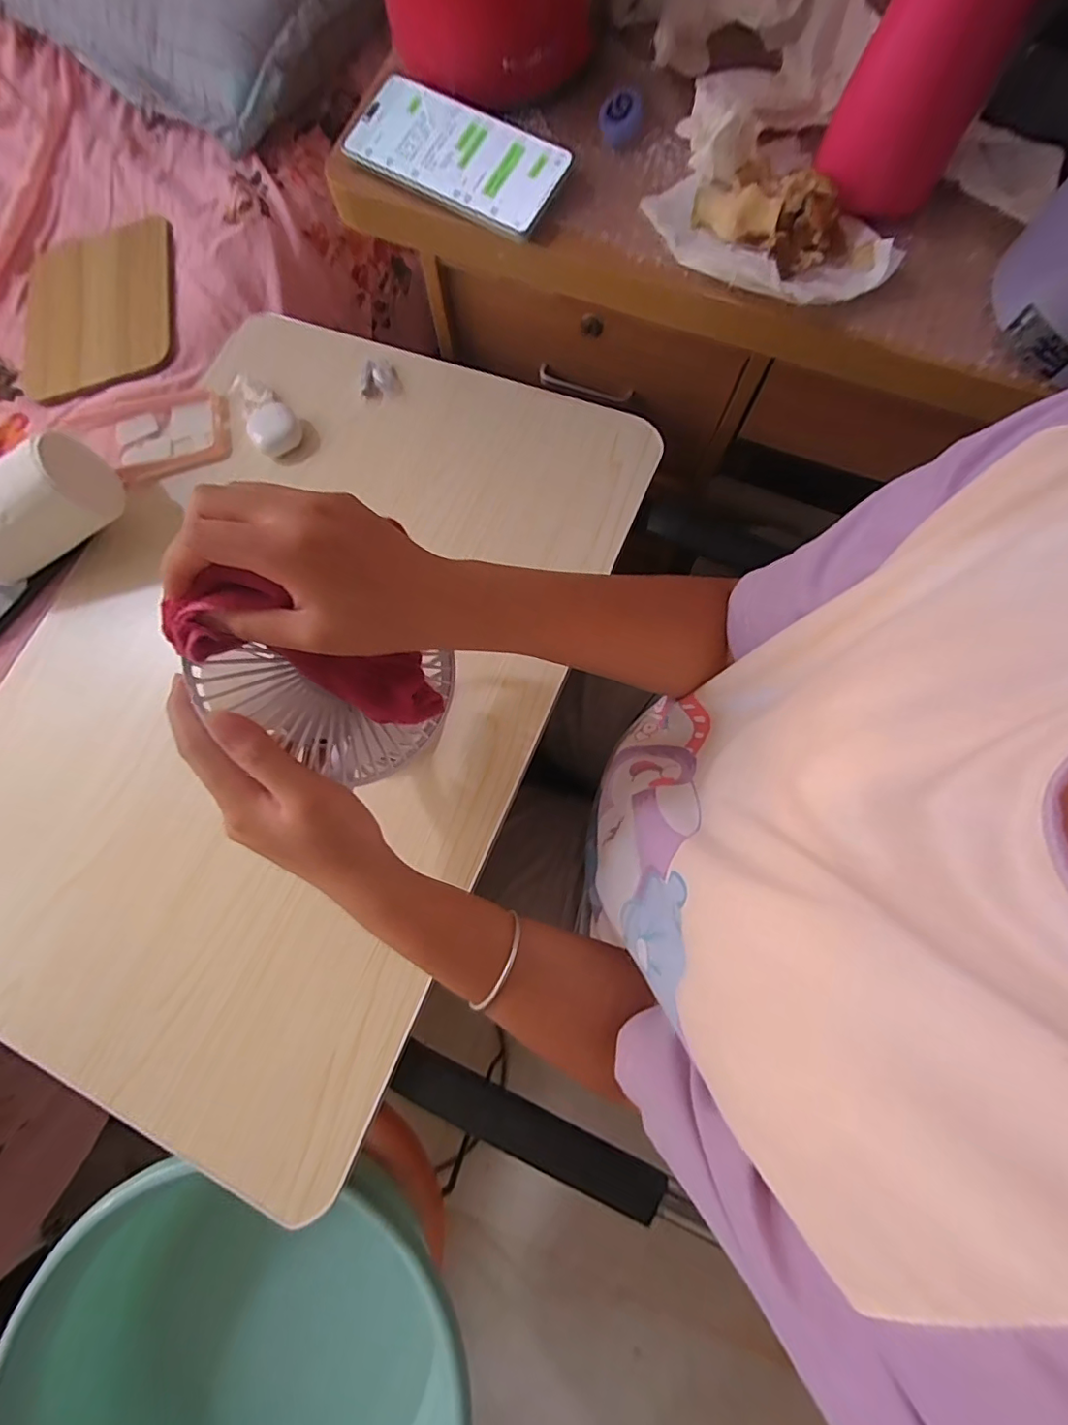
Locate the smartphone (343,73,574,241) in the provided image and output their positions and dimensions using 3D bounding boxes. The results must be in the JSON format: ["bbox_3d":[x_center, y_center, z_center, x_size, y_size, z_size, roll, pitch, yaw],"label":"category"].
[{"bbox_3d":[-0.056,-0.400,0.390,0.157,0.014,0.078,30,80,8],"label":"smartphone"}]

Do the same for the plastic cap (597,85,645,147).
[{"bbox_3d":[0.064,-0.434,0.397,0.030,0.020,0.030,3,77,3],"label":"plastic cap"}]

